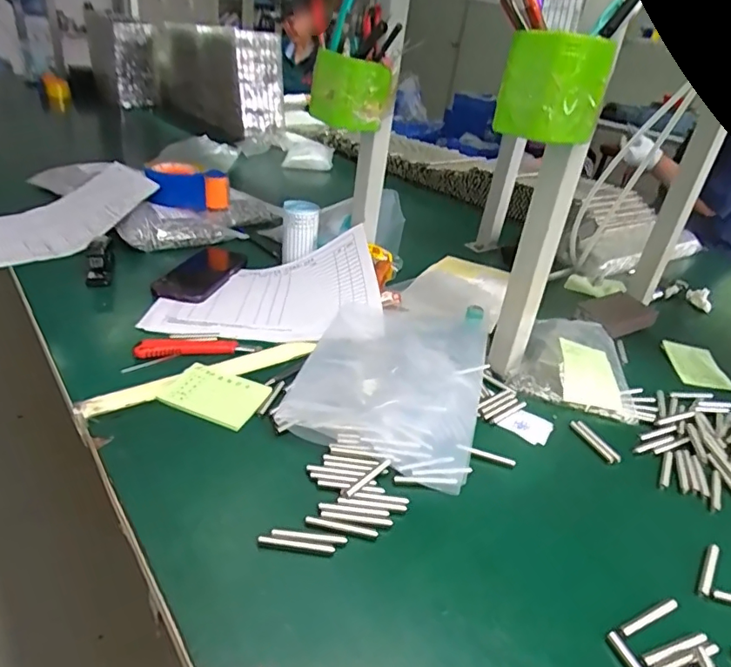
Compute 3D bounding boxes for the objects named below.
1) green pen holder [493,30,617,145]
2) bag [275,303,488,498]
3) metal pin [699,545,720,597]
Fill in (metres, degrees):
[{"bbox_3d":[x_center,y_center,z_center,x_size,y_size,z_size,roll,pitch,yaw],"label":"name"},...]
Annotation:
[{"bbox_3d":[0.165,-0.216,0.462,0.084,0.079,0.082,18,33,17],"label":"green pen holder"},{"bbox_3d":[0.037,0.036,0.601,0.194,0.029,0.307,14,32,11],"label":"bag"},{"bbox_3d":[0.280,0.190,0.426,0.008,0.004,0.058,28,36,29],"label":"metal pin"}]

